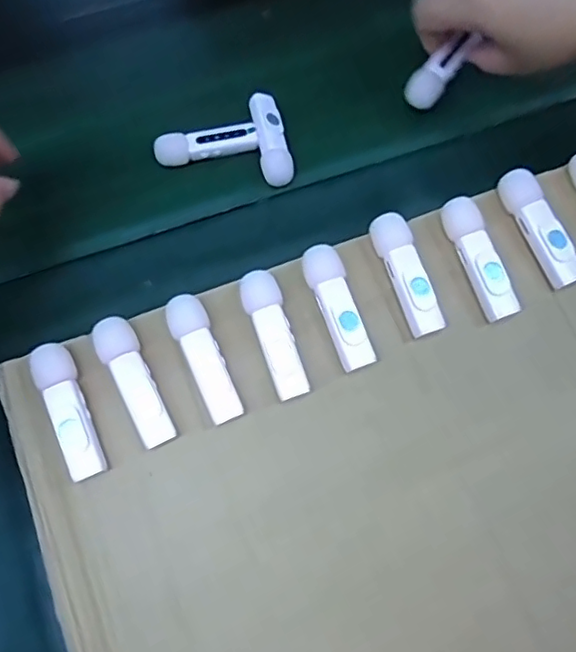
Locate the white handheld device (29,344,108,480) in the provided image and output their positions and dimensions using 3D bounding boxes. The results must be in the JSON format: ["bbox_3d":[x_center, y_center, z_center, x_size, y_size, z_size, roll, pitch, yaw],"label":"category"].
[{"bbox_3d":[-0.102,0.041,0.282,0.017,0.023,0.064,-22,71,-7],"label":"white handheld device"}]

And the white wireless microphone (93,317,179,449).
[{"bbox_3d":[-0.072,0.027,0.287,0.019,0.021,0.063,-29,72,-9],"label":"white wireless microphone"}]

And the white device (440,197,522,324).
[{"bbox_3d":[0.097,-0.034,0.302,0.017,0.015,0.063,-19,71,-6],"label":"white device"}]

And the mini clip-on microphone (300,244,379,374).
[{"bbox_3d":[0.025,-0.009,0.297,0.019,0.020,0.062,-22,71,-7],"label":"mini clip-on microphone"}]

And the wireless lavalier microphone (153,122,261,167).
[{"bbox_3d":[-0.052,-0.116,0.383,0.064,0.013,0.016,-12,70,-4],"label":"wireless lavalier microphone"}]

